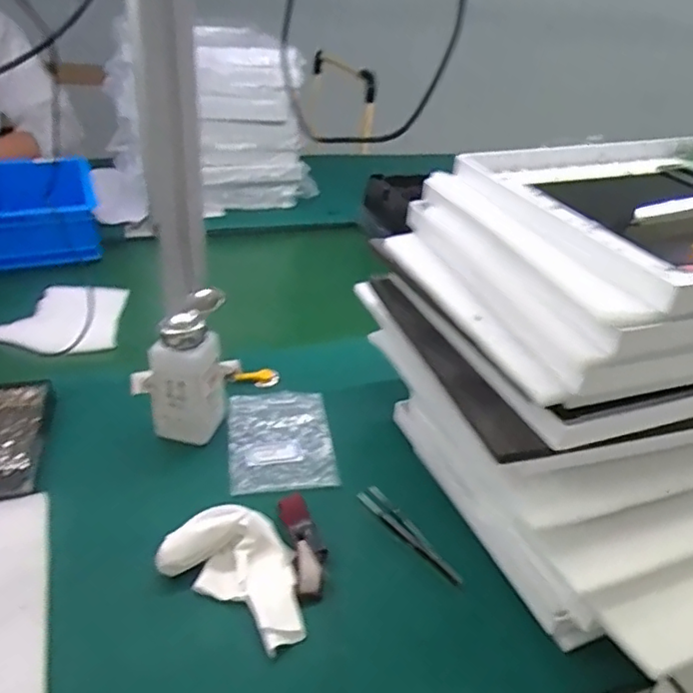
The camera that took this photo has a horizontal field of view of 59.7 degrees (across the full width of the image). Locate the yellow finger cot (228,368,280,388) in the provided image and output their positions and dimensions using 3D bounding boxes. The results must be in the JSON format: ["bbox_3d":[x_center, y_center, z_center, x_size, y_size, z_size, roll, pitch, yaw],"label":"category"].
[{"bbox_3d":[-0.102,0.037,0.666,0.057,0.023,0.015,-10,40,-20],"label":"yellow finger cot"}]

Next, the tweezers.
[{"bbox_3d":[0.053,0.157,0.503,0.022,0.008,0.112,-23,42,-35],"label":"tweezers"}]

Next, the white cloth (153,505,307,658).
[{"bbox_3d":[-0.074,0.164,0.455,0.123,0.035,0.077,23,37,23],"label":"white cloth"}]

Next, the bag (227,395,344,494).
[{"bbox_3d":[-0.064,0.090,0.590,0.098,0.013,0.132,-2,34,-10],"label":"bag"}]

